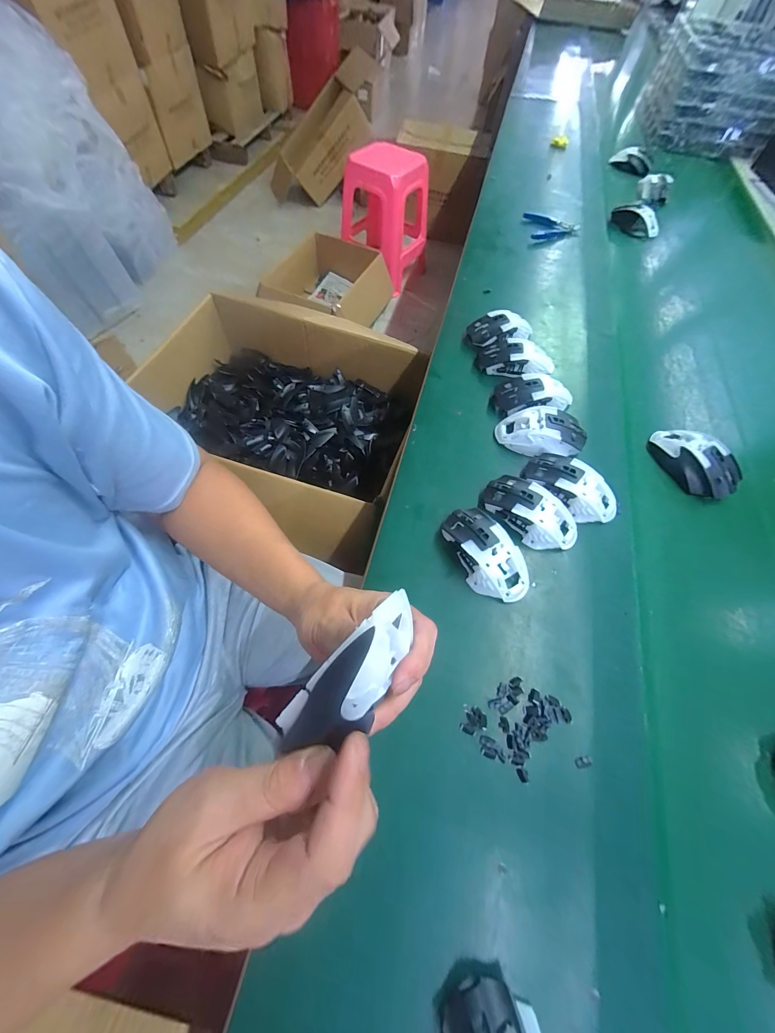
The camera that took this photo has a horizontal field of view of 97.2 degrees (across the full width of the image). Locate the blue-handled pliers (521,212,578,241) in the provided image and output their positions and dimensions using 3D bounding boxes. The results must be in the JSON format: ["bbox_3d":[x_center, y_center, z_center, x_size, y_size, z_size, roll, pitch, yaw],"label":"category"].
[{"bbox_3d":[0.363,-0.645,0.759,0.104,0.020,0.123,3,63,-2],"label":"blue-handled pliers"}]

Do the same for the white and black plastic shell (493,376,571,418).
[{"bbox_3d":[0.214,-0.175,0.497,0.114,0.039,0.069,-4,63,-6],"label":"white and black plastic shell"}]

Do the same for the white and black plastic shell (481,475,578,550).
[{"bbox_3d":[0.171,-0.006,0.408,0.115,0.035,0.057,37,67,14],"label":"white and black plastic shell"}]

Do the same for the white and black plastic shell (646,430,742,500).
[{"bbox_3d":[0.408,-0.074,0.455,0.066,0.035,0.112,-36,70,-19],"label":"white and black plastic shell"}]

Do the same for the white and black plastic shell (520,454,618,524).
[{"bbox_3d":[0.228,-0.037,0.423,0.115,0.035,0.055,39,67,15],"label":"white and black plastic shell"}]

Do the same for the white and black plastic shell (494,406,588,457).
[{"bbox_3d":[0.209,-0.111,0.465,0.114,0.041,0.065,10,63,2],"label":"white and black plastic shell"}]

